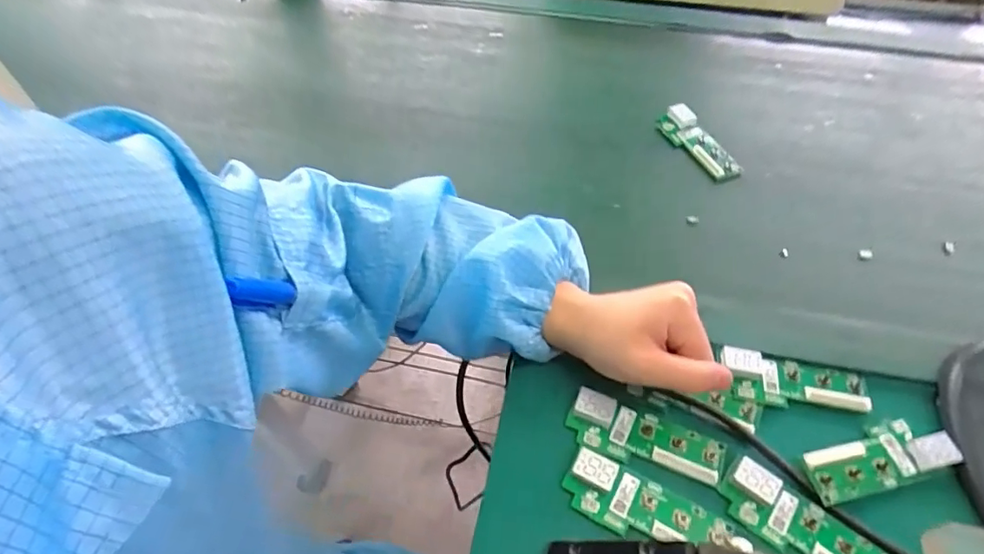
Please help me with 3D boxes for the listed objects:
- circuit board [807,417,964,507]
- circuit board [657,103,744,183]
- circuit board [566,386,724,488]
[{"bbox_3d":[0.248,0.115,0.342,0.103,0.007,0.034,-13,54,-11],"label":"circuit board"},{"bbox_3d":[0.200,-0.132,0.524,0.033,0.015,0.100,-17,55,-13],"label":"circuit board"},{"bbox_3d":[0.099,0.104,0.349,0.098,0.010,0.035,17,54,11],"label":"circuit board"}]

